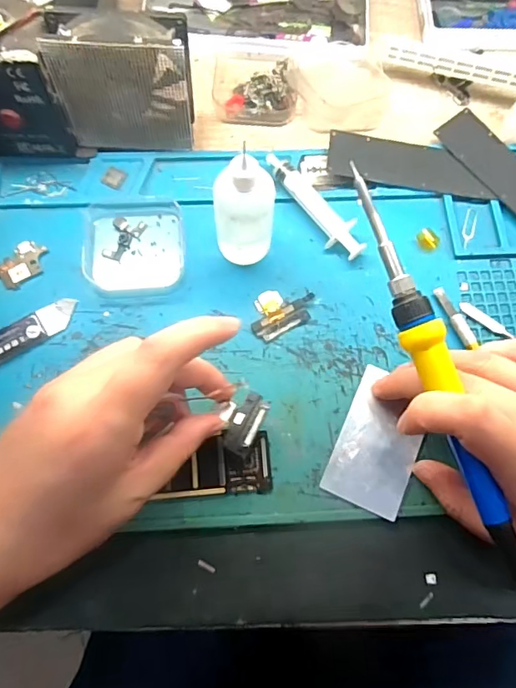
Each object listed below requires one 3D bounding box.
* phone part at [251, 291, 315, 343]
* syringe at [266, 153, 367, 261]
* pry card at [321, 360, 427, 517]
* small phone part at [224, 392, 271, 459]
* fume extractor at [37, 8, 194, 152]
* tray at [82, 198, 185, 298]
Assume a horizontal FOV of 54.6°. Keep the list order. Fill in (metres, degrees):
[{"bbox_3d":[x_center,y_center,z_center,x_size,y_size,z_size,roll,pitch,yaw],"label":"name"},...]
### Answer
[{"bbox_3d":[0.015,-0.021,0.317,0.043,0.004,0.029,-27,75,-10],"label":"phone part"},{"bbox_3d":[0.037,-0.093,0.333,0.019,0.018,0.090,-37,76,-12],"label":"syringe"},{"bbox_3d":[0.071,0.056,0.291,0.045,0.004,0.078,23,73,6],"label":"pry card"},{"bbox_3d":[-0.007,0.044,0.275,0.016,0.004,0.036,23,67,6],"label":"small phone part"},{"bbox_3d":[-0.081,-0.160,0.315,0.078,0.086,0.031,-5,72,-3],"label":"fume extractor"},{"bbox_3d":[-0.080,-0.066,0.324,0.063,0.011,0.069,-4,72,-3],"label":"tray"}]

